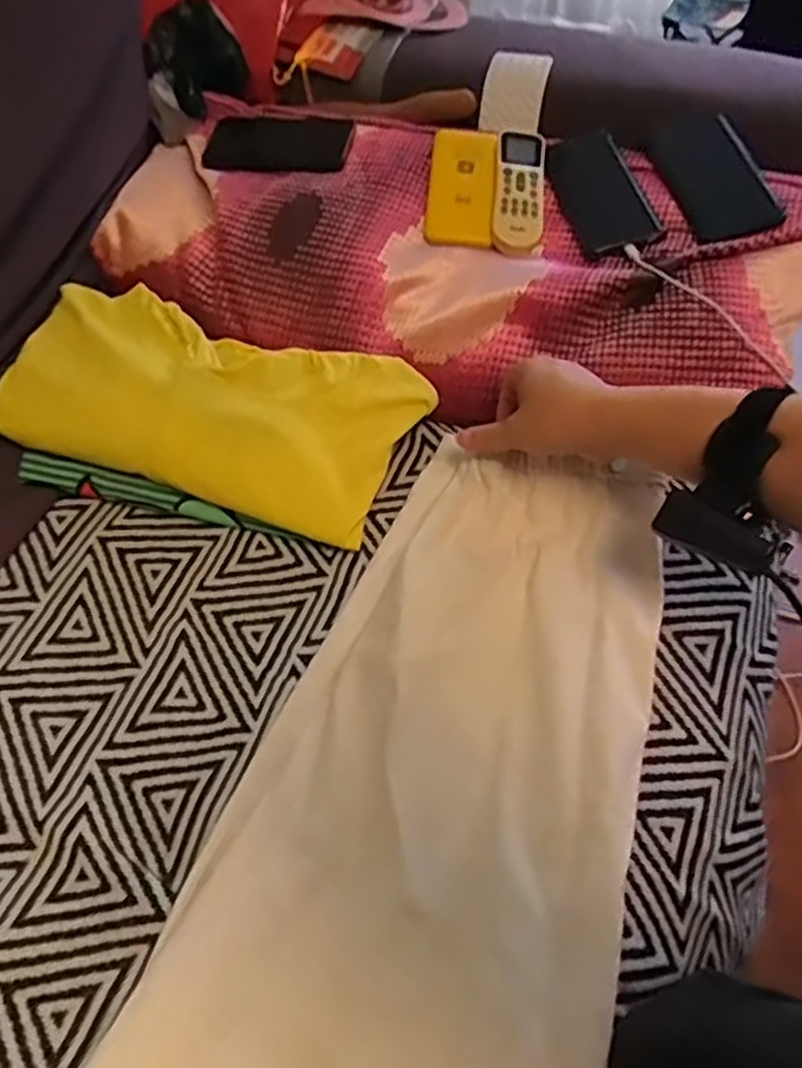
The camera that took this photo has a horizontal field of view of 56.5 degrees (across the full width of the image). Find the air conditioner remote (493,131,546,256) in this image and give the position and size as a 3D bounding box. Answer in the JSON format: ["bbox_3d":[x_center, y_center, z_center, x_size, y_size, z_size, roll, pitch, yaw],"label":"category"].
[{"bbox_3d":[0.119,-0.347,0.749,0.048,0.024,0.138,5,77,5],"label":"air conditioner remote"}]

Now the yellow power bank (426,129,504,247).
[{"bbox_3d":[0.063,-0.362,0.759,0.071,0.029,0.148,1,72,2],"label":"yellow power bank"}]

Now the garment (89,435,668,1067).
[{"bbox_3d":[-0.025,0.278,0.399,0.273,0.076,0.820,15,55,13],"label":"garment"}]

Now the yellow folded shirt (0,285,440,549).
[{"bbox_3d":[-0.169,-0.114,0.663,0.348,0.077,0.158,14,52,12],"label":"yellow folded shirt"}]

